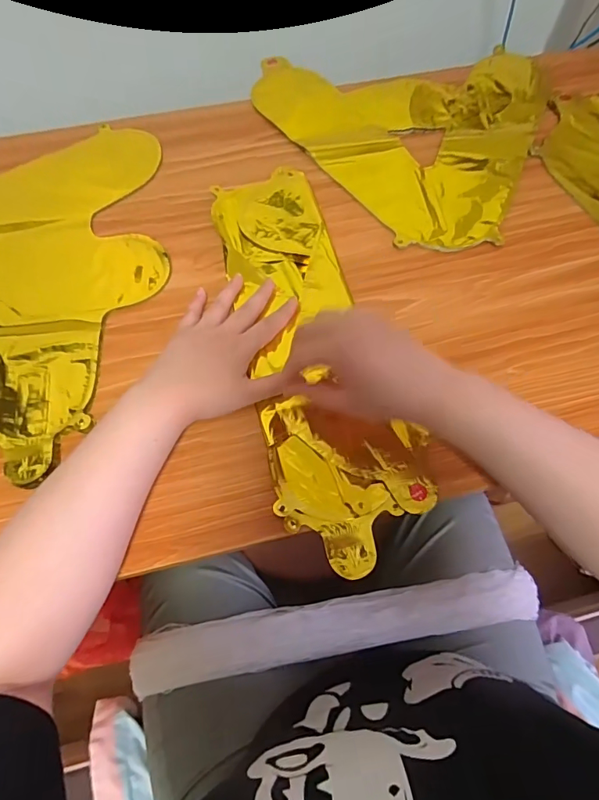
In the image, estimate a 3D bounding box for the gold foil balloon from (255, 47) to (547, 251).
[{"bbox_3d":[0.158,-0.367,0.568,0.325,0.017,0.374,-37,72,-14],"label":"gold foil balloon"}]

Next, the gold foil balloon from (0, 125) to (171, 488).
[{"bbox_3d":[-0.238,-0.131,0.462,0.197,0.011,0.403,-13,68,-6],"label":"gold foil balloon"}]

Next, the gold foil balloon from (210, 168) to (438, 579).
[{"bbox_3d":[0.013,-0.061,0.436,0.133,0.015,0.425,-11,69,-5],"label":"gold foil balloon"}]

